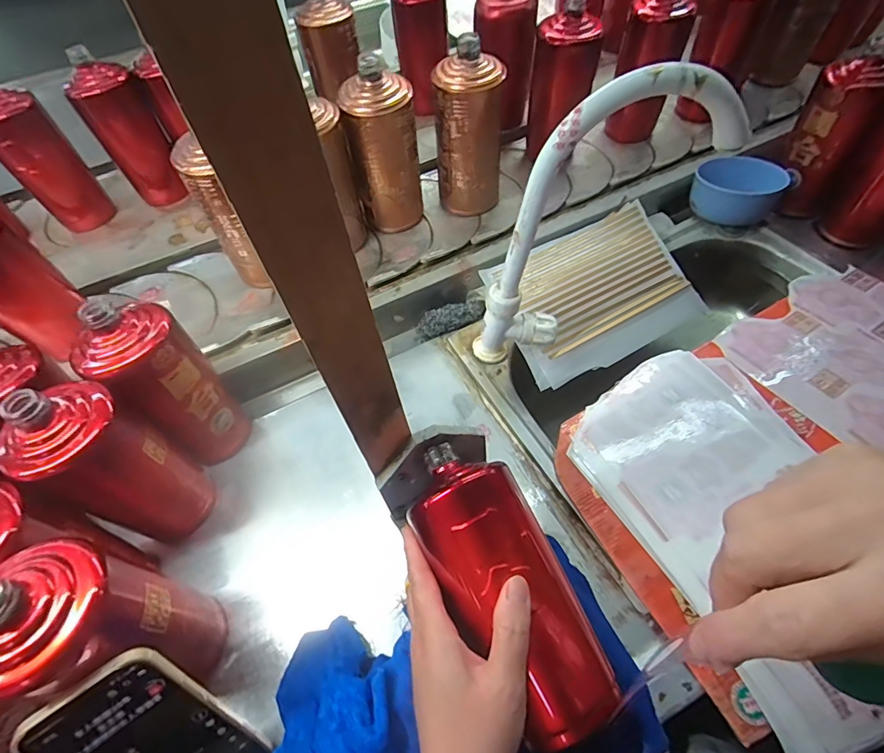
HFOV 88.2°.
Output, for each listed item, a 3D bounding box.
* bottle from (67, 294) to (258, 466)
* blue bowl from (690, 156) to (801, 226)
[{"bbox_3d":[-0.258,0.013,0.441,0.069,0.186,0.084,23,62,17],"label":"bottle"},{"bbox_3d":[0.410,-0.254,0.629,0.094,0.072,0.094,-2,57,3],"label":"blue bowl"}]

